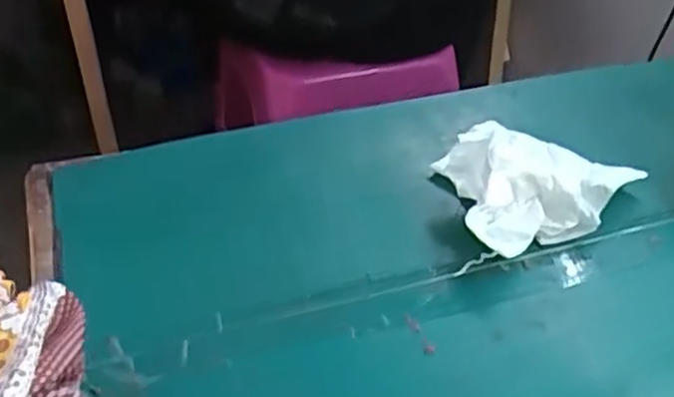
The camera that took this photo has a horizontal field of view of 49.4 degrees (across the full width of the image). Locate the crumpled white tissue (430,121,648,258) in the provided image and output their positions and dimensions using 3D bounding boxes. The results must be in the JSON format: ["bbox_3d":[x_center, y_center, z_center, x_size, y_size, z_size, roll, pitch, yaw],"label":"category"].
[{"bbox_3d":[0.118,-0.017,0.433,0.125,0.037,0.094,-12,43,-19],"label":"crumpled white tissue"}]

